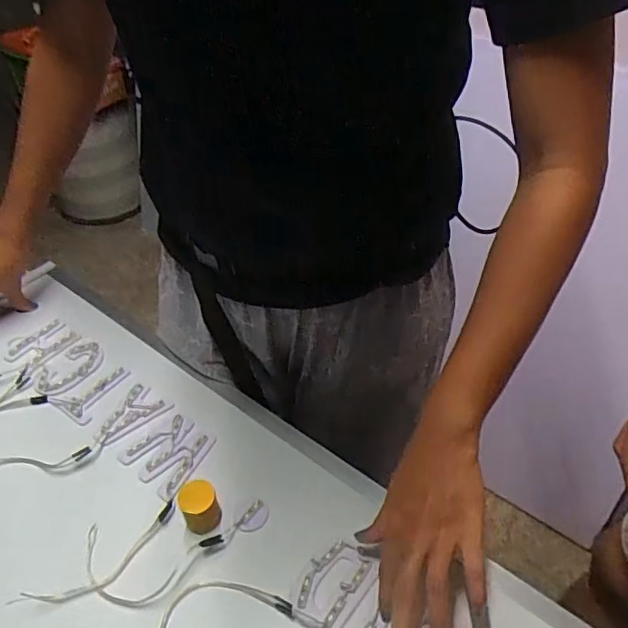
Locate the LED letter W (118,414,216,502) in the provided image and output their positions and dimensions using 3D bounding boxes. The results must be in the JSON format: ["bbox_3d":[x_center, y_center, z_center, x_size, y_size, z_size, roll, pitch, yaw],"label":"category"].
[{"bbox_3d":[-0.153,0.144,0.603,0.078,0.006,0.075,26,52,27],"label":"LED letter W"}]

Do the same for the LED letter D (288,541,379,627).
[{"bbox_3d":[0.015,0.239,0.506,0.055,0.008,0.078,30,54,29],"label":"LED letter D"}]

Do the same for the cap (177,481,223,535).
[{"bbox_3d":[-0.106,0.179,0.538,0.034,0.042,0.032,-2,45,2],"label":"cap"}]

